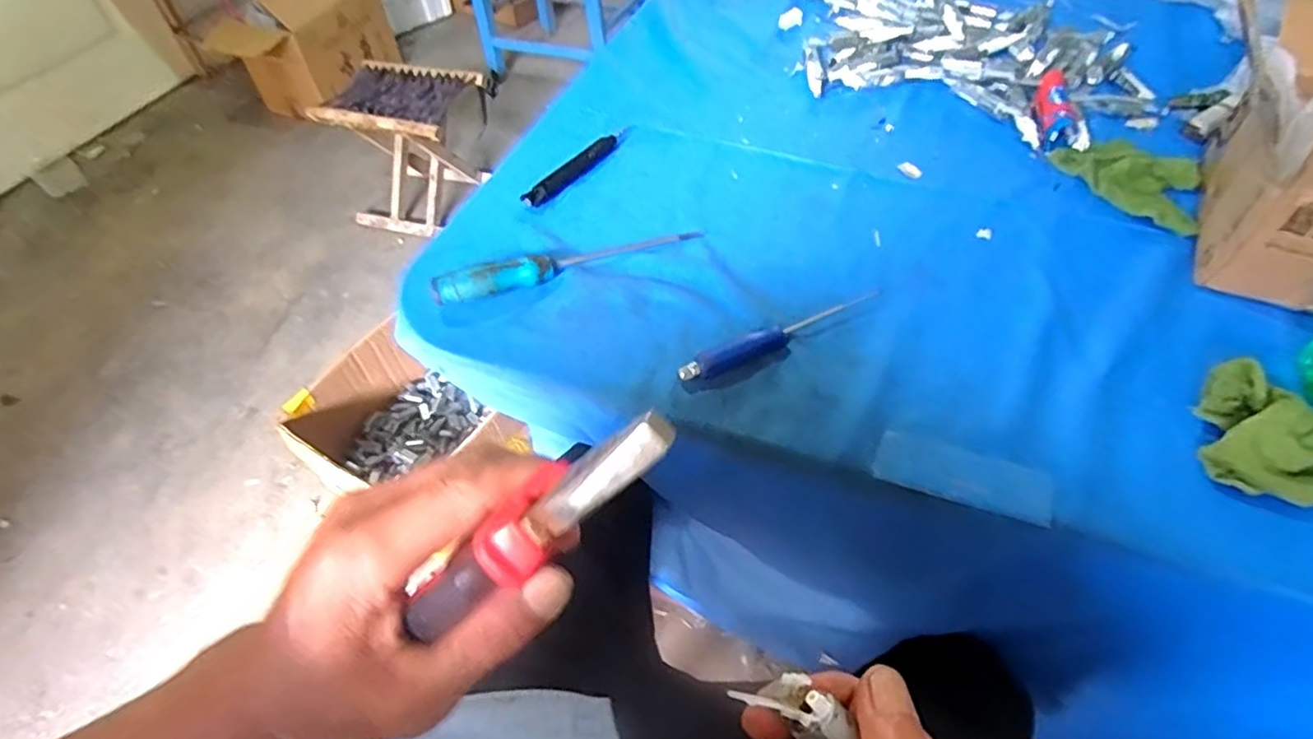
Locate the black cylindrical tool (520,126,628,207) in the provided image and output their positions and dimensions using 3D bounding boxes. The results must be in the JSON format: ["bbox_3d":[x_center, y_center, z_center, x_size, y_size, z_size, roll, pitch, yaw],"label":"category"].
[{"bbox_3d":[-0.083,-0.219,0.695,0.023,0.014,0.162,27,58,23],"label":"black cylindrical tool"}]

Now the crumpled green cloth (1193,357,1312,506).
[{"bbox_3d":[0.421,0.045,0.438,0.084,0.025,0.092,19,55,18],"label":"crumpled green cloth"}]

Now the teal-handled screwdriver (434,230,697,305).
[{"bbox_3d":[-0.077,-0.103,0.589,0.243,0.032,0.027,-21,53,-13],"label":"teal-handled screwdriver"}]

